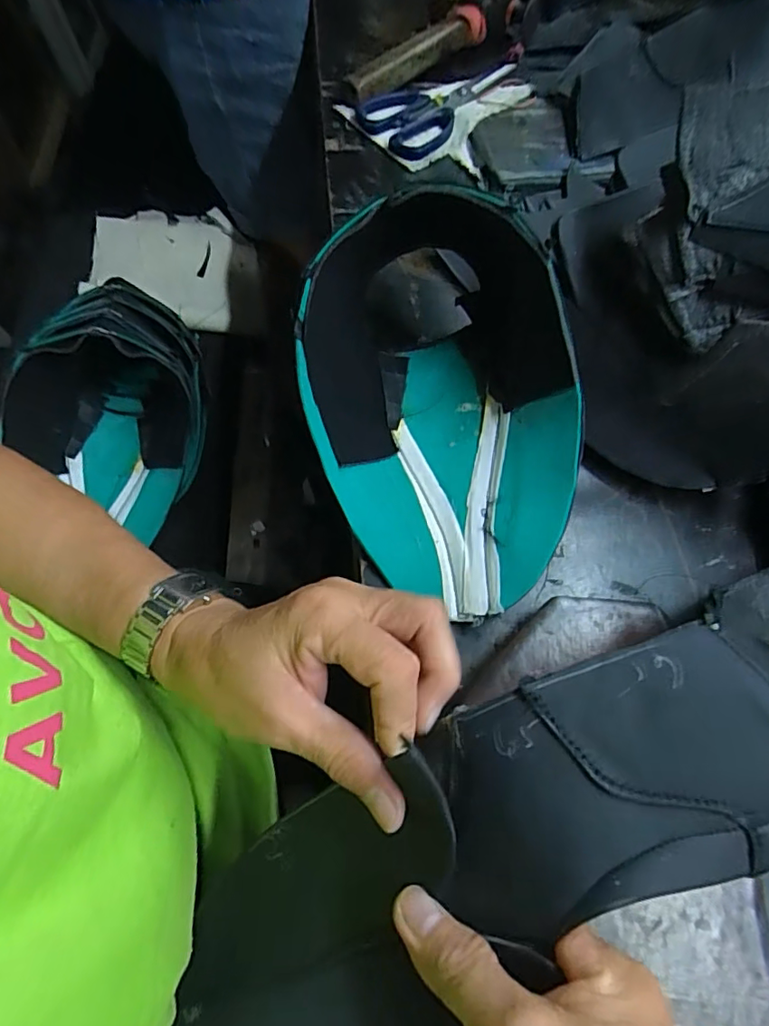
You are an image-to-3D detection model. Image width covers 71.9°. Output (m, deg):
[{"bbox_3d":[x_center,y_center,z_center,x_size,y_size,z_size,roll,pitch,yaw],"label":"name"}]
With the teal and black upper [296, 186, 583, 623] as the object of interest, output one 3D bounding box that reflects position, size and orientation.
[{"bbox_3d":[0.032,-0.072,0.322,0.153,0.110,0.246,-7,67,-6],"label":"teal and black upper"}]

